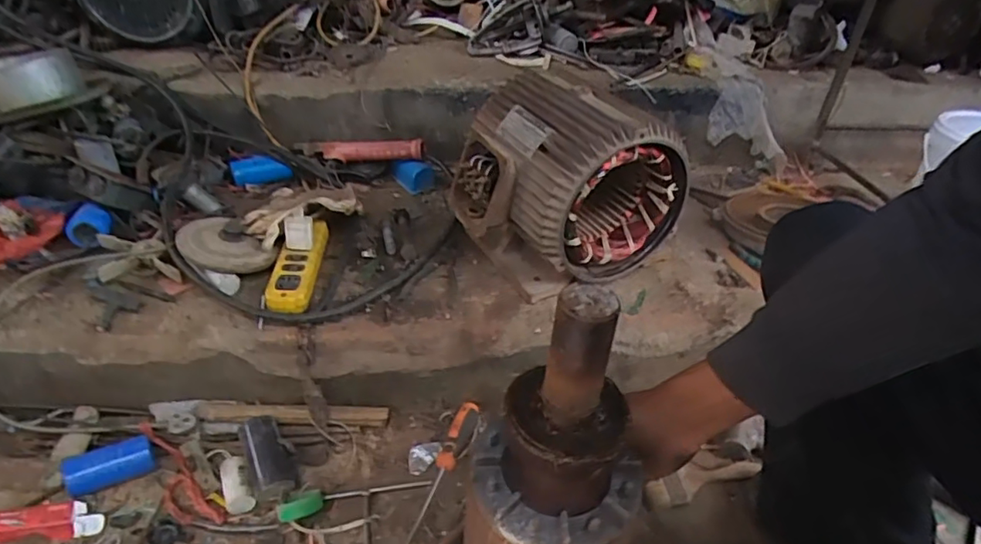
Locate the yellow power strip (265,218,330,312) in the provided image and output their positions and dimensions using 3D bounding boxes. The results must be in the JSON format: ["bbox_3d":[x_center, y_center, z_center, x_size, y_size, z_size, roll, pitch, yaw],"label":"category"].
[{"bbox_3d":[-0.291,-0.008,0.869,0.067,0.051,0.182,-1,36,-5],"label":"yellow power strip"}]

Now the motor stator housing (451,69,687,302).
[{"bbox_3d":[0.096,-0.132,0.872,0.287,0.267,0.255,-14,39,-22],"label":"motor stator housing"}]

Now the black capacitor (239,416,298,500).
[{"bbox_3d":[-0.297,0.249,0.766,0.057,0.042,0.113,-7,57,-38],"label":"black capacitor"}]

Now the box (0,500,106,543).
[{"bbox_3d":[-0.546,0.306,0.701,0.126,0.026,0.037,-3,37,-8],"label":"box"}]

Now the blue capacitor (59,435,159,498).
[{"bbox_3d":[-0.500,0.255,0.756,0.102,0.040,0.046,-17,41,-26],"label":"blue capacitor"}]

